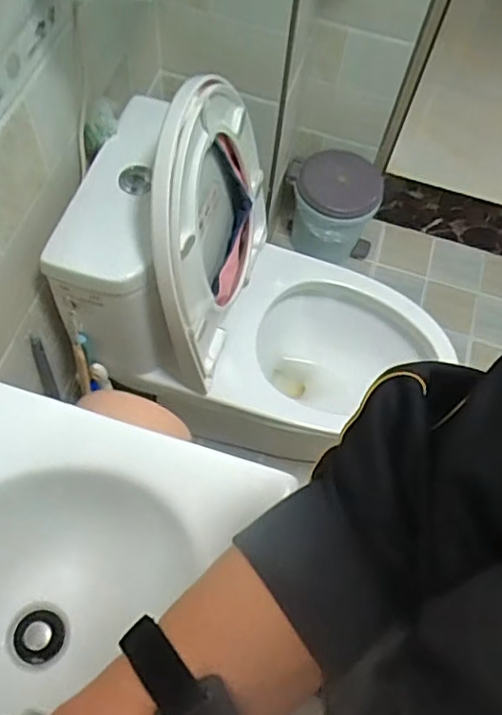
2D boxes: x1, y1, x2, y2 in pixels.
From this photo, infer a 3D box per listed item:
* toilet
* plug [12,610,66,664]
[{"bbox_3d":[0.035,-0.073,1.127,0.614,0.825,0.368,20,65,6],"label":"toilet"},{"bbox_3d":[-0.249,0.329,0.723,0.056,0.016,0.054,1,64,-3],"label":"plug"}]

